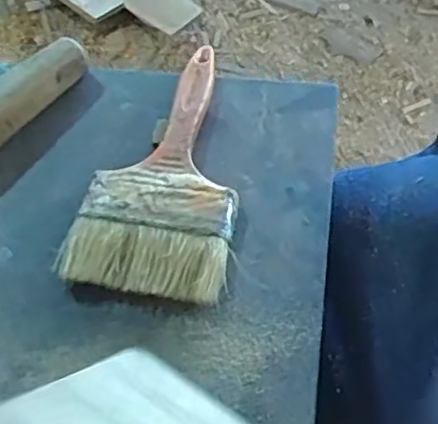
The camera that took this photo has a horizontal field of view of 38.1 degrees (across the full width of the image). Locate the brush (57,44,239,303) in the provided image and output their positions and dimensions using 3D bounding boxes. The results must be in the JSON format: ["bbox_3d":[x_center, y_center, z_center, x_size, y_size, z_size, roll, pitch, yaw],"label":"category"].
[{"bbox_3d":[-0.028,-0.033,0.385,0.088,0.015,0.177,7,58,10],"label":"brush"}]

